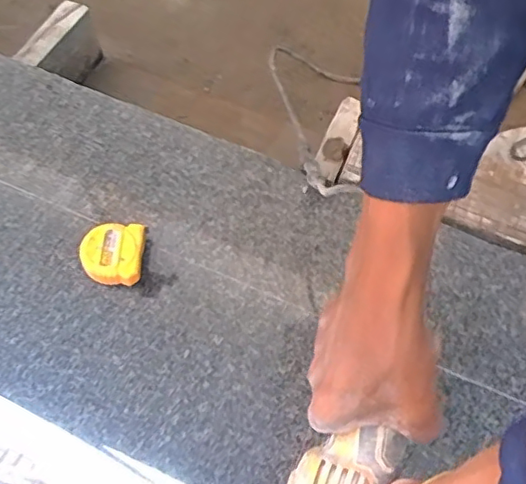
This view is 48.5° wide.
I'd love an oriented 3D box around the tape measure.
[{"bbox_3d":[-0.145,0.012,0.566,0.054,0.035,0.058,5,63,0],"label":"tape measure"}]

